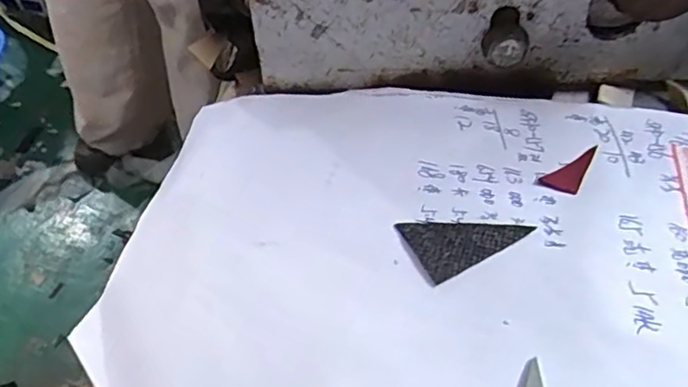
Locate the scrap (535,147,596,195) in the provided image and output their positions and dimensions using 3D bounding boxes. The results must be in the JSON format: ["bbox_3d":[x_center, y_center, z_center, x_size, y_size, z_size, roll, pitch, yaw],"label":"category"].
[{"bbox_3d":[0.070,-0.009,0.200,0.011,0.004,0.023,24,53,24],"label":"scrap"}]

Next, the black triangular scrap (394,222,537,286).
[{"bbox_3d":[0.034,0.012,0.187,0.031,0.005,0.021,-22,50,-16],"label":"black triangular scrap"}]

